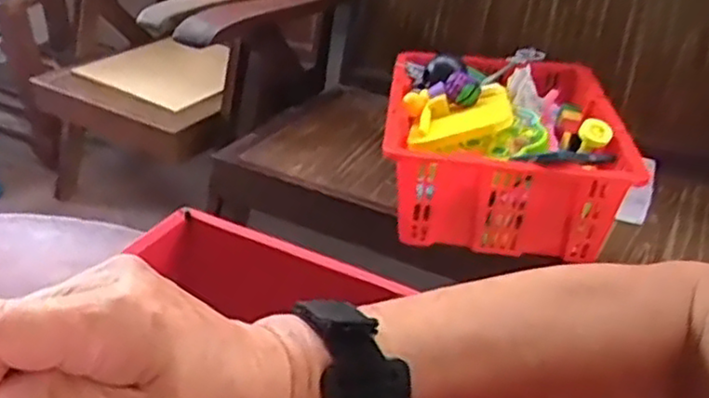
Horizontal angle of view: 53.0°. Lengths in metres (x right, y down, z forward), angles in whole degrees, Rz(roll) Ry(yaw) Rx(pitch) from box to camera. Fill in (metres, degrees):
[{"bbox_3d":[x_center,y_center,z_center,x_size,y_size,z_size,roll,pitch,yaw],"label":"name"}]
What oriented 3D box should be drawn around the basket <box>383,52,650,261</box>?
[{"bbox_3d":[0.226,-0.086,1.101,0.340,0.160,0.368,3,35,4],"label":"basket"}]

